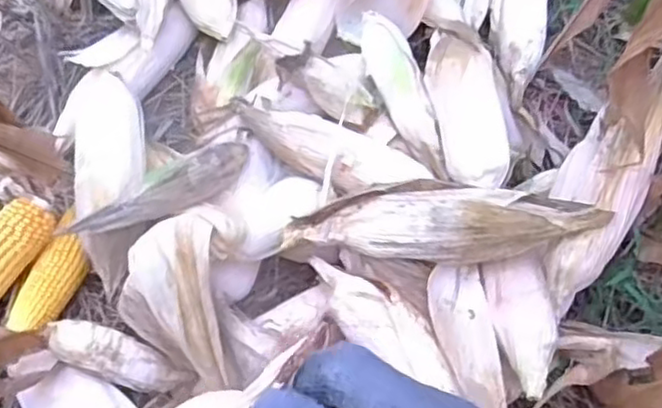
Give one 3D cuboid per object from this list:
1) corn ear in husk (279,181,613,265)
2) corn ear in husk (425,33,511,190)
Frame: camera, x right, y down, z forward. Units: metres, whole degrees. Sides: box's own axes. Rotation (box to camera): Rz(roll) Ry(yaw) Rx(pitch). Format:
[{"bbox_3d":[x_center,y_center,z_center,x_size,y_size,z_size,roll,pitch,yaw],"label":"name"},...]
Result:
[{"bbox_3d":[0.116,0.016,0.722,0.311,0.058,0.085,5,65,-1],"label":"corn ear in husk"},{"bbox_3d":[0.158,-0.119,0.837,0.079,0.066,0.238,-1,65,-4],"label":"corn ear in husk"}]

